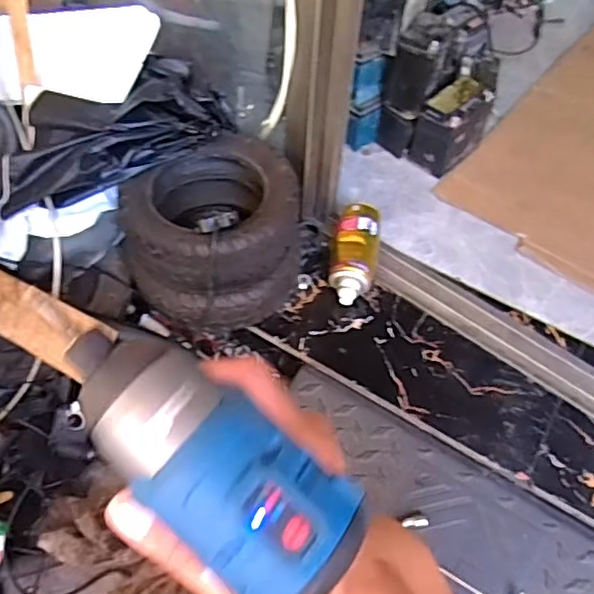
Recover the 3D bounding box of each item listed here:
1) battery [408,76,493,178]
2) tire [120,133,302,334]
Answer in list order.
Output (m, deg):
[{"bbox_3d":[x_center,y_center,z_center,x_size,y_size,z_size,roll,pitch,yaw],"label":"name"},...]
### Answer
[{"bbox_3d":[0.294,-0.321,1.137,0.146,0.133,0.083,-37,63,-27],"label":"battery"},{"bbox_3d":[-0.122,-0.095,0.908,0.244,0.160,0.256,2,53,-2],"label":"tire"}]

